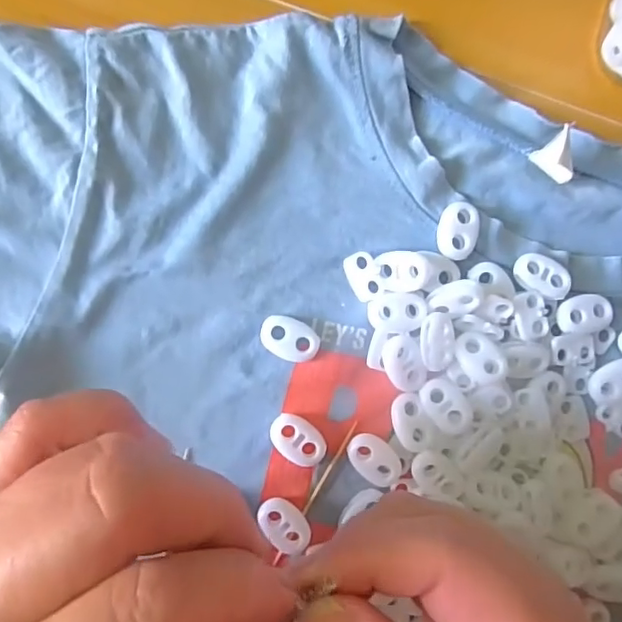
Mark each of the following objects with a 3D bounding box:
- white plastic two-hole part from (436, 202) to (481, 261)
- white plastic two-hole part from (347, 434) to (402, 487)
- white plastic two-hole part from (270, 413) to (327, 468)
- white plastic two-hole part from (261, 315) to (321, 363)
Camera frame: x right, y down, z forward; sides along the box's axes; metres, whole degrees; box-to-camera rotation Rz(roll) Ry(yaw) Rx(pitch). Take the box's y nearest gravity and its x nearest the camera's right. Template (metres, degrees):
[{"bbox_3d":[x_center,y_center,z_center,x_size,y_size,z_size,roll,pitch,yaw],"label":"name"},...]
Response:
[{"bbox_3d":[0.057,-0.031,0.216,0.015,0.005,0.022,7,91,-6],"label":"white plastic two-hole part"},{"bbox_3d":[0.024,0.056,0.214,0.015,0.006,0.021,-43,95,-3],"label":"white plastic two-hole part"},{"bbox_3d":[-0.005,0.049,0.212,0.023,0.006,0.014,36,88,-5],"label":"white plastic two-hole part"},{"bbox_3d":[-0.008,0.010,0.212,0.022,0.005,0.015,24,89,-6],"label":"white plastic two-hole part"}]

